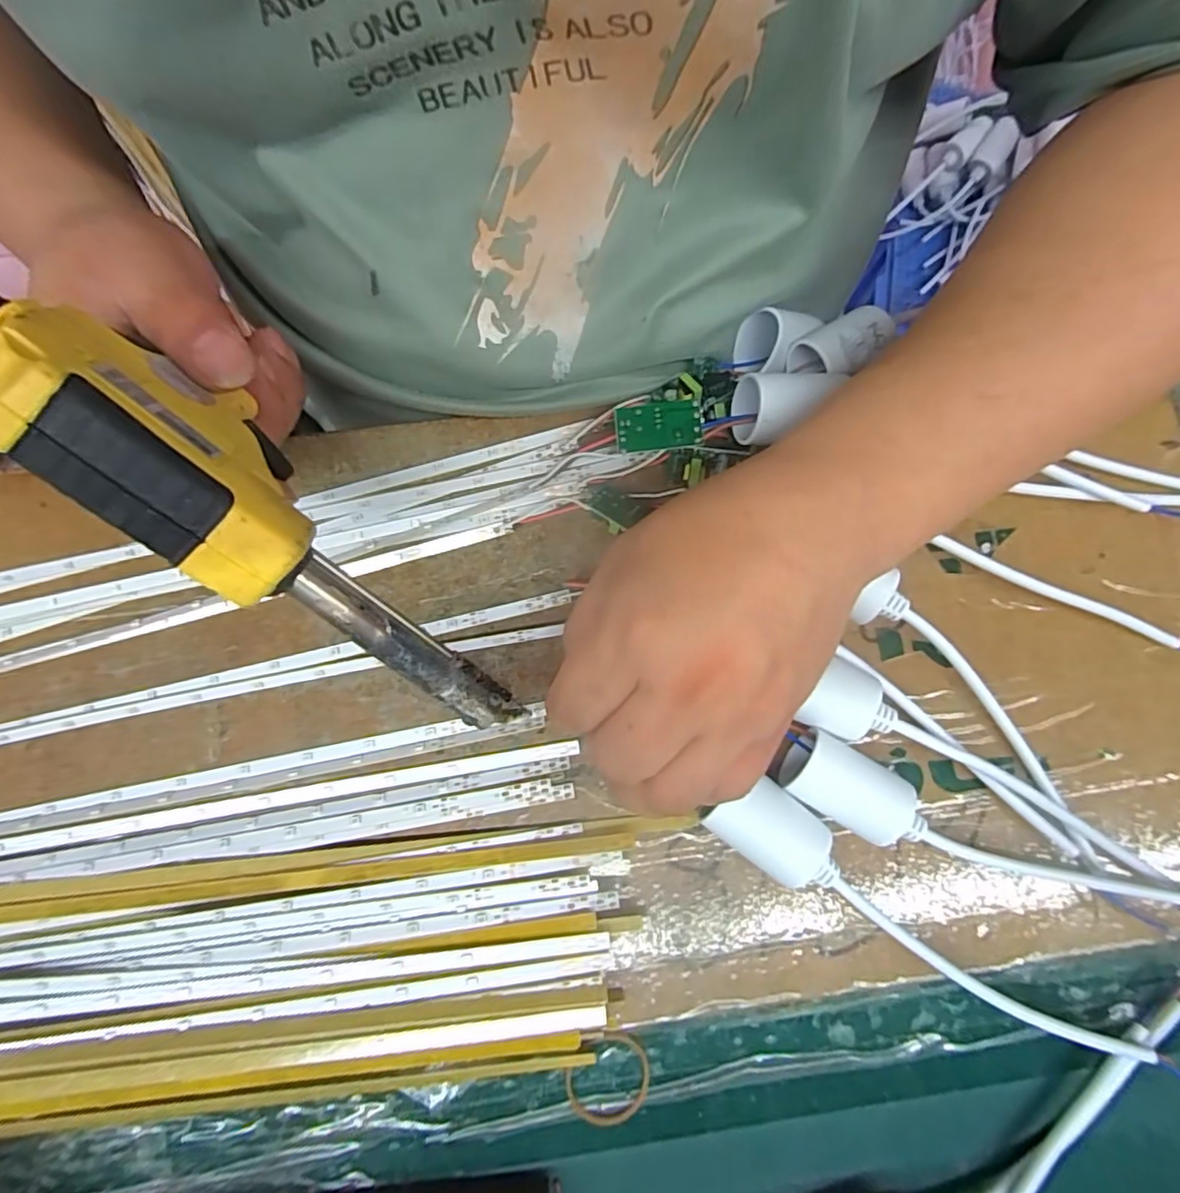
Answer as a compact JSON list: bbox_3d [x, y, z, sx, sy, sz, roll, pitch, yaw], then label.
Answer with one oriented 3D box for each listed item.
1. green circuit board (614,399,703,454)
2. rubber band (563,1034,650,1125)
[{"bbox_3d":[0.029,-0.072,0.254,0.036,0.004,0.020,-4,86,7],"label":"green circuit board"},{"bbox_3d":[0.007,0.182,0.227,0.031,0.004,0.032,0,78,-2],"label":"rubber band"}]

